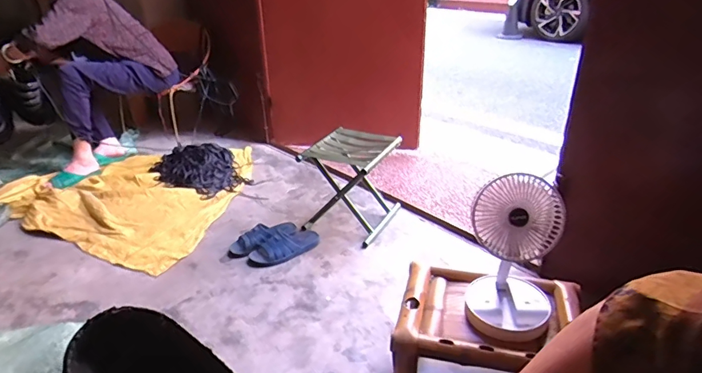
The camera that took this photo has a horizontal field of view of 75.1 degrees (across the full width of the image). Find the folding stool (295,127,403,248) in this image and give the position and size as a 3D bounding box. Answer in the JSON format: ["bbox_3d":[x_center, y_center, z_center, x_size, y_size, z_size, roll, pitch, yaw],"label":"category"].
[{"bbox_3d":[0.004,-0.011,1.670,0.304,0.317,0.312,11,30,22],"label":"folding stool"}]

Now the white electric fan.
[{"bbox_3d":[0.308,0.128,0.862,0.161,0.281,0.155,11,30,21],"label":"white electric fan"}]

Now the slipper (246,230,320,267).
[{"bbox_3d":[-0.223,0.194,1.527,0.251,0.057,0.095,-25,36,-38],"label":"slipper"}]

